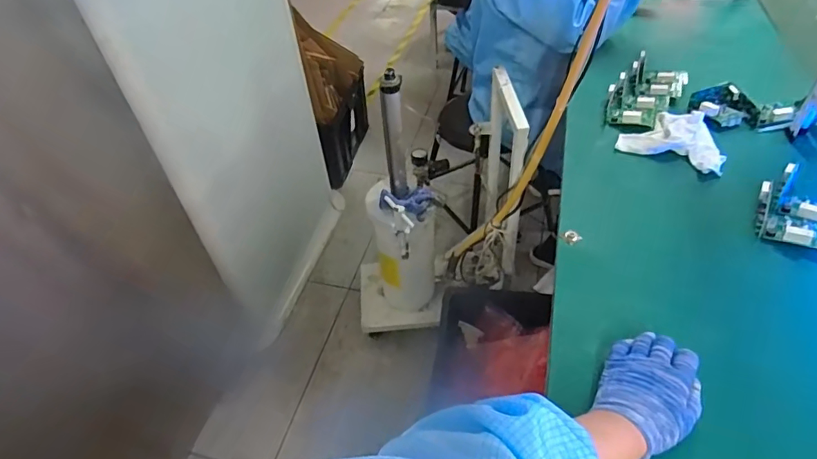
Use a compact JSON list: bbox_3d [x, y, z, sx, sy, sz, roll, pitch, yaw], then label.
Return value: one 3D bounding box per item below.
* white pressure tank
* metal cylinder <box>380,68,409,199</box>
[{"bbox_3d":[-0.040,0.083,1.344,0.235,0.487,0.219,-4,45,2],"label":"white pressure tank"},{"bbox_3d":[-0.031,-0.202,1.090,0.050,0.318,0.039,-6,45,0],"label":"metal cylinder"}]

